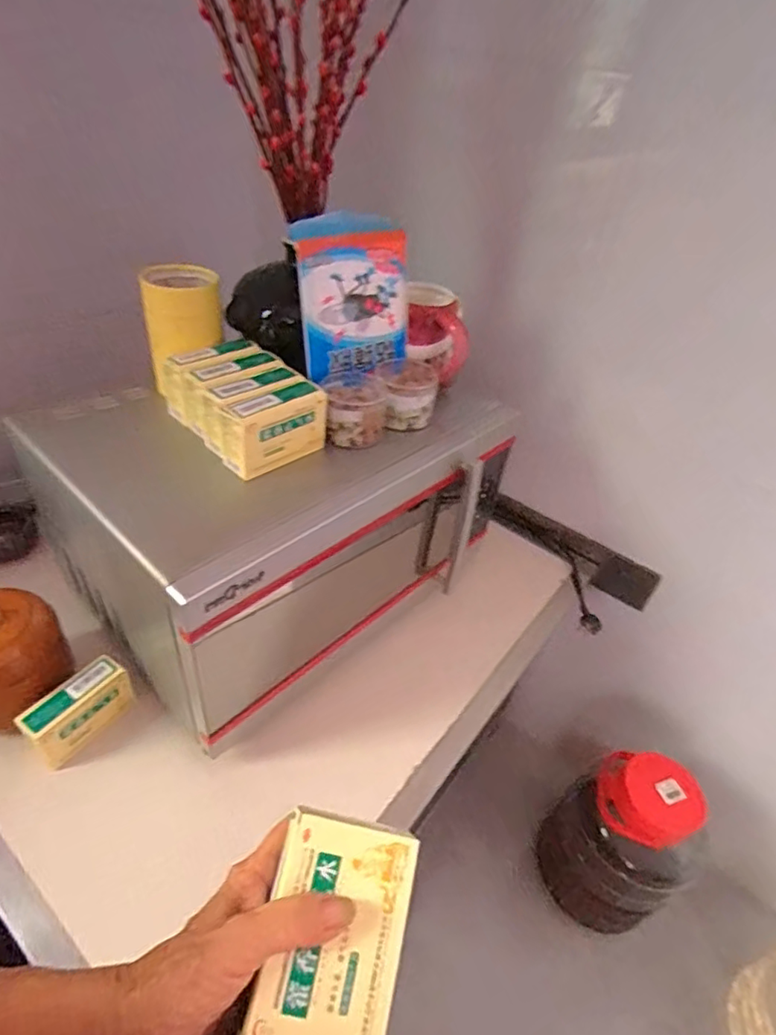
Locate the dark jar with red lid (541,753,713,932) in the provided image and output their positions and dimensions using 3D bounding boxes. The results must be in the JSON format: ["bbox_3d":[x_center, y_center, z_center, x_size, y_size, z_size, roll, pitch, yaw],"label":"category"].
[{"bbox_3d":[0.396,0.588,0.984,0.160,0.401,0.188,-24,50,-31],"label":"dark jar with red lid"}]

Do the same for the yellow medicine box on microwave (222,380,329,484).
[{"bbox_3d":[-0.118,-0.095,0.581,0.042,0.068,0.110,36,48,29],"label":"yellow medicine box on microwave"}]

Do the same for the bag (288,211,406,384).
[{"bbox_3d":[-0.040,-0.251,0.640,0.145,0.171,0.038,-21,34,-33],"label":"bag"}]

